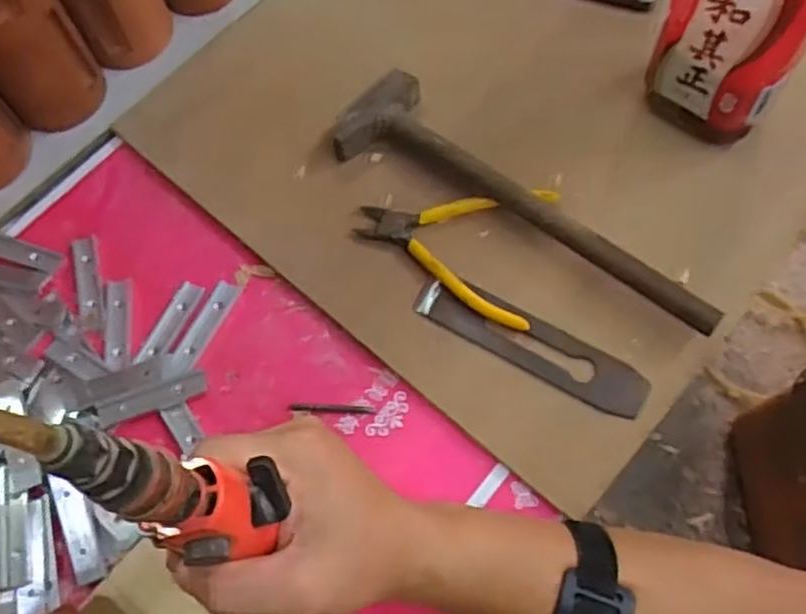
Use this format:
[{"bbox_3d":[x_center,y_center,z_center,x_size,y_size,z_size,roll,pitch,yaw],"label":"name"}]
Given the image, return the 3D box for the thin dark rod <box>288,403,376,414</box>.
[{"bbox_3d":[-0.049,0.071,0.514,0.058,0.004,0.005,2,68,3],"label":"thin dark rod"}]

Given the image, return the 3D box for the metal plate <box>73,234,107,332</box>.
[{"bbox_3d":[-0.242,-0.020,0.568,0.020,0.004,0.080,-14,68,-4],"label":"metal plate"}]

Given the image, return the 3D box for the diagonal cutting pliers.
[{"bbox_3d":[0.034,-0.051,0.543,0.140,0.020,0.108,14,69,8],"label":"diagonal cutting pliers"}]

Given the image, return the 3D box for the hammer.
[{"bbox_3d":[0.094,-0.087,0.549,0.312,0.031,0.079,30,72,13],"label":"hammer"}]

